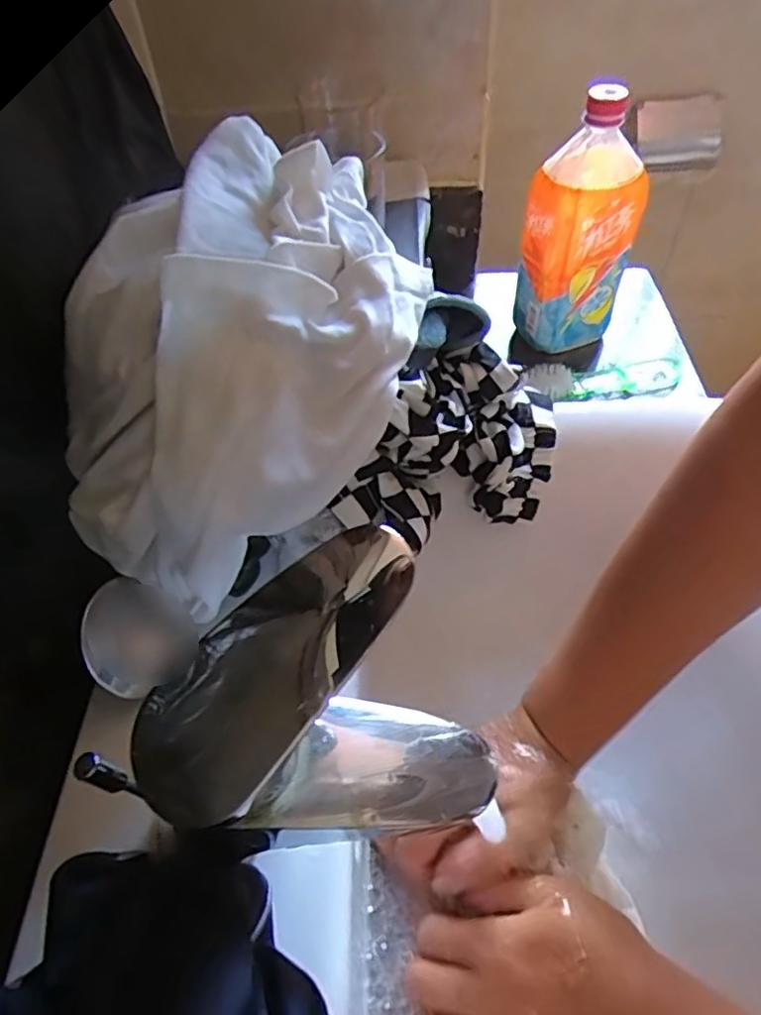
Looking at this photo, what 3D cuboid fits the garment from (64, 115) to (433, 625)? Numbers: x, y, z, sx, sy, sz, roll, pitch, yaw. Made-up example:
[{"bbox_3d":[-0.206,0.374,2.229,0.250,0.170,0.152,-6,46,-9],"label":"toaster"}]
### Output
[{"bbox_3d":[-0.058,-0.083,0.326,0.133,0.118,0.234,16,54,15],"label":"garment"}]

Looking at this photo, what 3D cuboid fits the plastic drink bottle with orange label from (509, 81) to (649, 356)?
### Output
[{"bbox_3d":[0.178,-0.248,0.574,0.094,0.204,0.064,-20,53,-12],"label":"plastic drink bottle with orange label"}]

